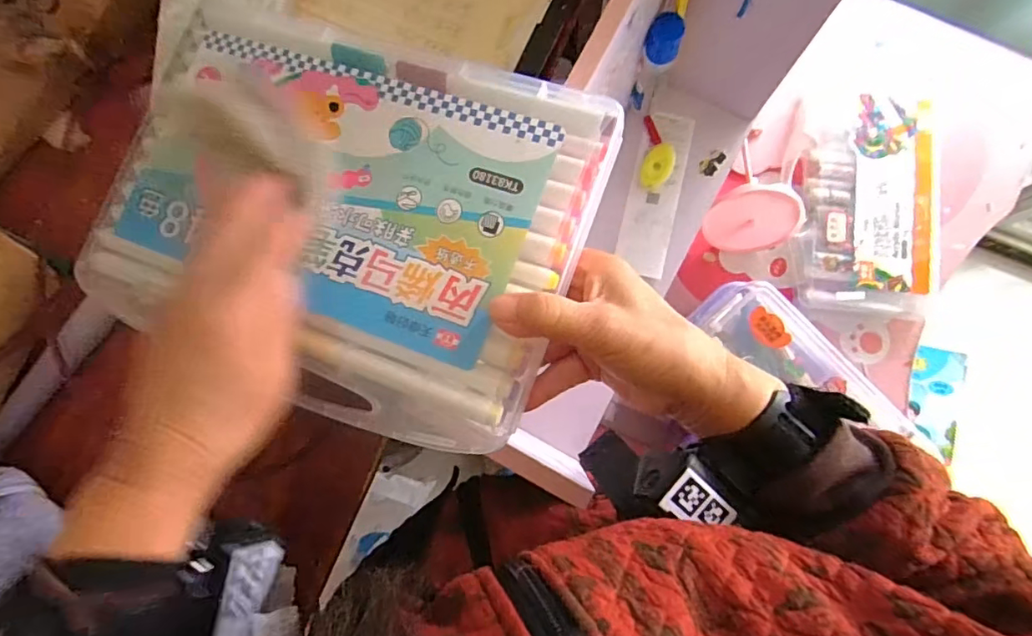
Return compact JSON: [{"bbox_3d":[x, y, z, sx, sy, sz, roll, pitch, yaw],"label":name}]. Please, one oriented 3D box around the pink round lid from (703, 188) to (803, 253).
[{"bbox_3d":[0.259,-0.106,0.587,0.098,0.014,0.067,-1,118,5],"label":"pink round lid"}]

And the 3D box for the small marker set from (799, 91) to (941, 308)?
[{"bbox_3d":[0.404,-0.136,0.627,0.155,0.036,0.260,2,82,2],"label":"small marker set"}]

